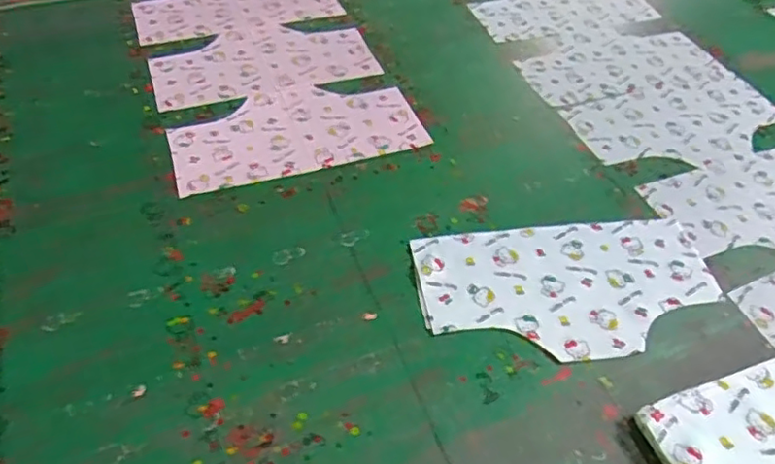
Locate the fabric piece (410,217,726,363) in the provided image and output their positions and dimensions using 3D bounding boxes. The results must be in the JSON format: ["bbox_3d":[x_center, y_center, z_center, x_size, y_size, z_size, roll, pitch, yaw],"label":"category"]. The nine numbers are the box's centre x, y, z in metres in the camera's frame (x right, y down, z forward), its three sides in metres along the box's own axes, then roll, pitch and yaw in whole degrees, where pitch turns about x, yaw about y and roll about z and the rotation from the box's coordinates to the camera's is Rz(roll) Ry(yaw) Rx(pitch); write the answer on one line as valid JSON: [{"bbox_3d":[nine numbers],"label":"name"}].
[{"bbox_3d":[0.198,0.057,0.645,0.322,0.005,0.167,-4,47,-9],"label":"fabric piece"}]

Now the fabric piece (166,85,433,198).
[{"bbox_3d":[-0.116,-0.134,0.784,0.314,0.007,0.162,-13,49,-17],"label":"fabric piece"}]

